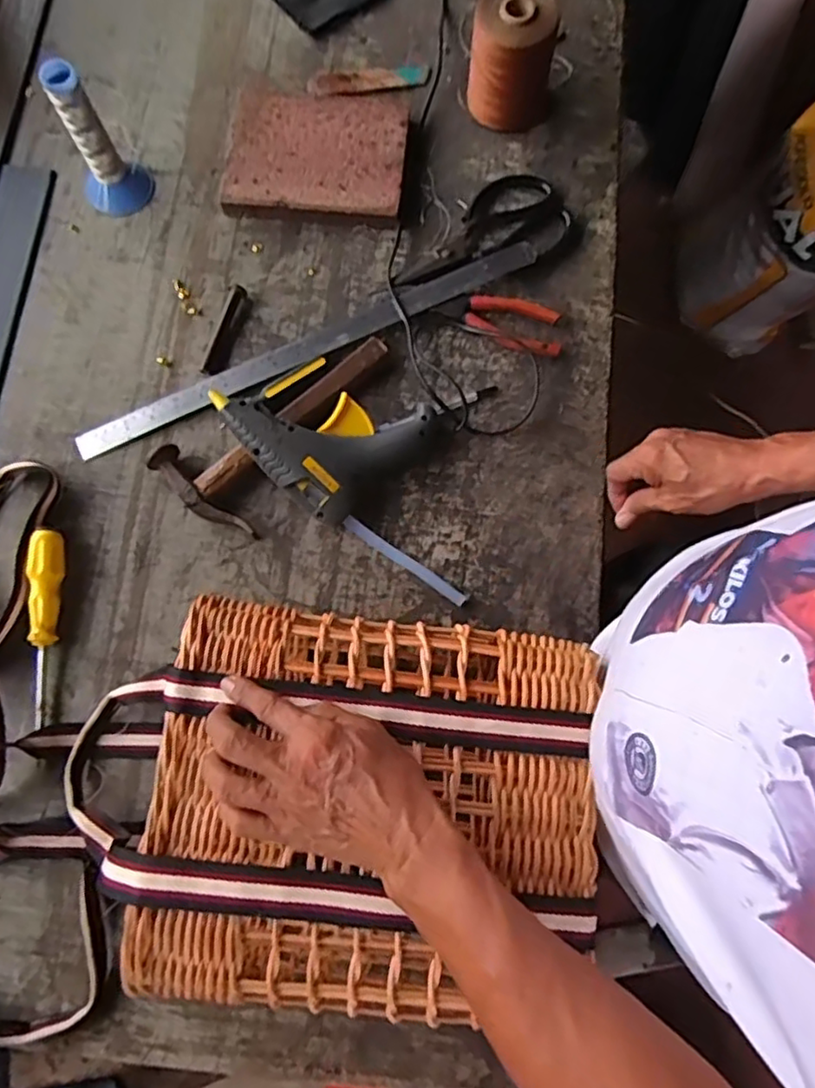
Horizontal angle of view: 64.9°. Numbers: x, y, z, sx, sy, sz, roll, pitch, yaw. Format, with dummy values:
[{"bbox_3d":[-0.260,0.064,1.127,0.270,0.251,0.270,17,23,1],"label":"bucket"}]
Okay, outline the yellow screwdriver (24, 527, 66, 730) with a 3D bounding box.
[{"bbox_3d":[-0.312,0.070,0.555,0.028,0.029,0.164,-5,77,-2],"label":"yellow screwdriver"}]

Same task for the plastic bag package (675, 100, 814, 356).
[{"bbox_3d":[0.779,-0.614,1.257,0.289,0.561,0.251,36,80,6],"label":"plastic bag package"}]

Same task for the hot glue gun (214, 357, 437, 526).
[{"bbox_3d":[-0.068,-0.112,0.586,0.150,0.058,0.144,-42,80,-9],"label":"hot glue gun"}]

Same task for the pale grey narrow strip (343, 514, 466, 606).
[{"bbox_3d":[-0.003,0.015,0.581,0.128,0.014,0.012,34,79,7],"label":"pale grey narrow strip"}]

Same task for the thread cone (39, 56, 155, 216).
[{"bbox_3d":[-0.297,-0.384,0.607,0.068,0.132,0.057,-28,79,-7],"label":"thread cone"}]

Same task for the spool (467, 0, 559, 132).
[{"bbox_3d":[0.106,-0.484,0.647,0.084,0.106,0.071,18,77,4],"label":"spool"}]

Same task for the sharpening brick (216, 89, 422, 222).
[{"bbox_3d":[-0.092,-0.402,0.665,0.185,0.027,0.142,5,77,1],"label":"sharpening brick"}]

